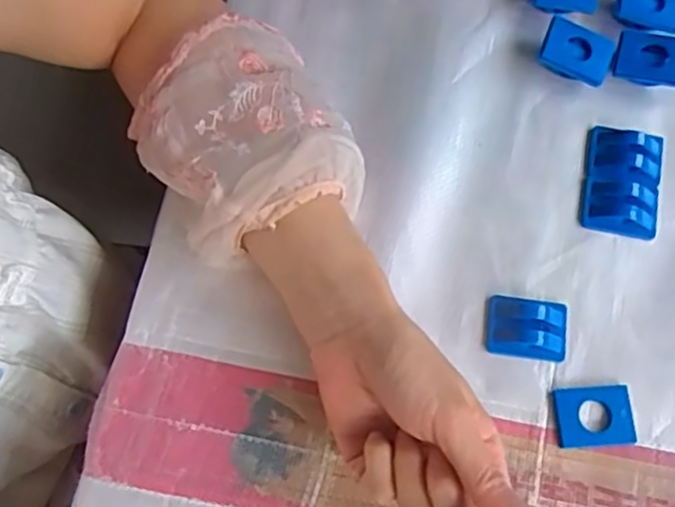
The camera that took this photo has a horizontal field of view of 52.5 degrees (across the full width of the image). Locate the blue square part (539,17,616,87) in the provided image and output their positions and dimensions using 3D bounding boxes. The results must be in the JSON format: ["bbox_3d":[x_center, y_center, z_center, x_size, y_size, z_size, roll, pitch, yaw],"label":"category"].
[{"bbox_3d":[0.153,-0.128,0.438,0.043,0.015,0.034,22,74,7],"label":"blue square part"}]

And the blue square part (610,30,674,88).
[{"bbox_3d":[0.199,-0.124,0.435,0.043,0.017,0.035,17,74,6],"label":"blue square part"}]

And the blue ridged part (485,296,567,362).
[{"bbox_3d":[0.109,0.042,0.388,0.046,0.015,0.034,8,73,3],"label":"blue ridged part"}]

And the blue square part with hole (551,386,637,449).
[{"bbox_3d":[0.142,0.090,0.378,0.042,0.004,0.032,-3,73,0],"label":"blue square part with hole"}]

